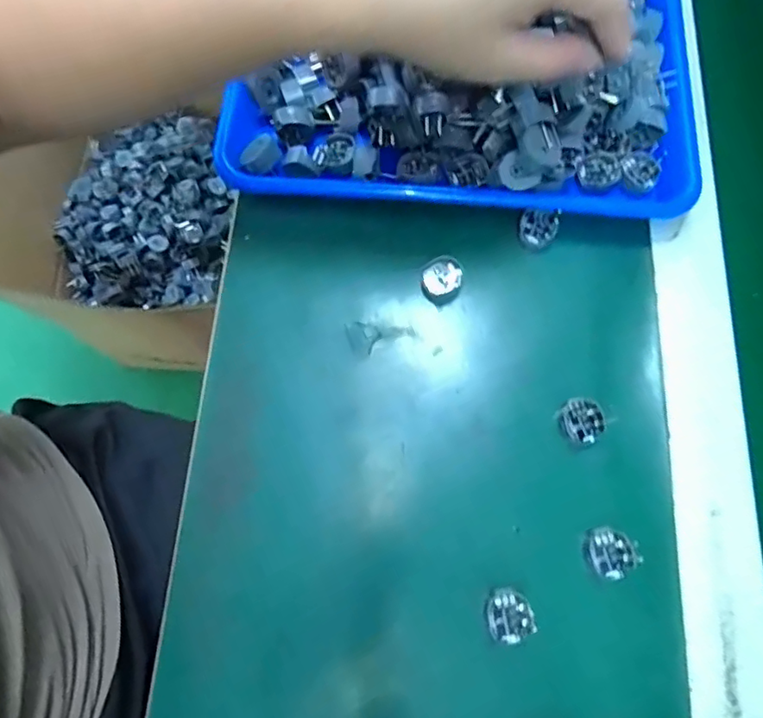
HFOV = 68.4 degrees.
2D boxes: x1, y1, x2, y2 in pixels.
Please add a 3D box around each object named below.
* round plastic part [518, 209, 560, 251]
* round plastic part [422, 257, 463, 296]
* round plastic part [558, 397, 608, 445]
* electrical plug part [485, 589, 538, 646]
[{"bbox_3d":[0.107,-0.088,0.382,0.025,0.011,0.026,5,107,15],"label":"round plastic part"},{"bbox_3d":[0.043,-0.058,0.390,0.026,0.011,0.025,0,73,-1],"label":"round plastic part"},{"bbox_3d":[0.124,0.039,0.351,0.028,0.013,0.025,39,76,10],"label":"round plastic part"},{"bbox_3d":[0.071,0.145,0.315,0.025,0.009,0.026,-25,75,-8],"label":"electrical plug part"}]

